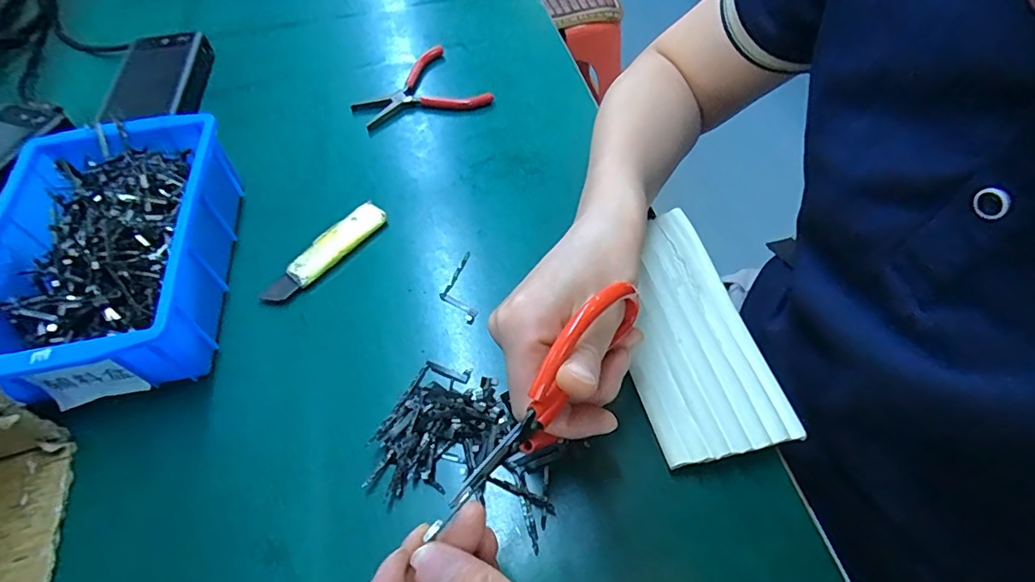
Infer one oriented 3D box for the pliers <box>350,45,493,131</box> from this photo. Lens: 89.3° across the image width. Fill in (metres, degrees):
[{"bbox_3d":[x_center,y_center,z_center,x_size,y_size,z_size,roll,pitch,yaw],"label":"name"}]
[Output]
[{"bbox_3d":[-0.096,-0.184,0.493,0.110,0.011,0.101,-30,59,-18],"label":"pliers"}]

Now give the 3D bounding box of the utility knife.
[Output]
[{"bbox_3d":[-0.142,-0.029,0.389,0.024,0.011,0.103,33,62,22],"label":"utility knife"}]

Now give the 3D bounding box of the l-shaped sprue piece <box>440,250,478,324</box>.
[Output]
[{"bbox_3d":[-0.043,-0.002,0.370,0.024,0.004,0.059,-9,55,-4],"label":"l-shaped sprue piece"}]

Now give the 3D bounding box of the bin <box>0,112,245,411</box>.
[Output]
[{"bbox_3d":[-0.277,-0.024,0.356,0.142,0.064,0.199,-10,55,-4],"label":"bin"}]

